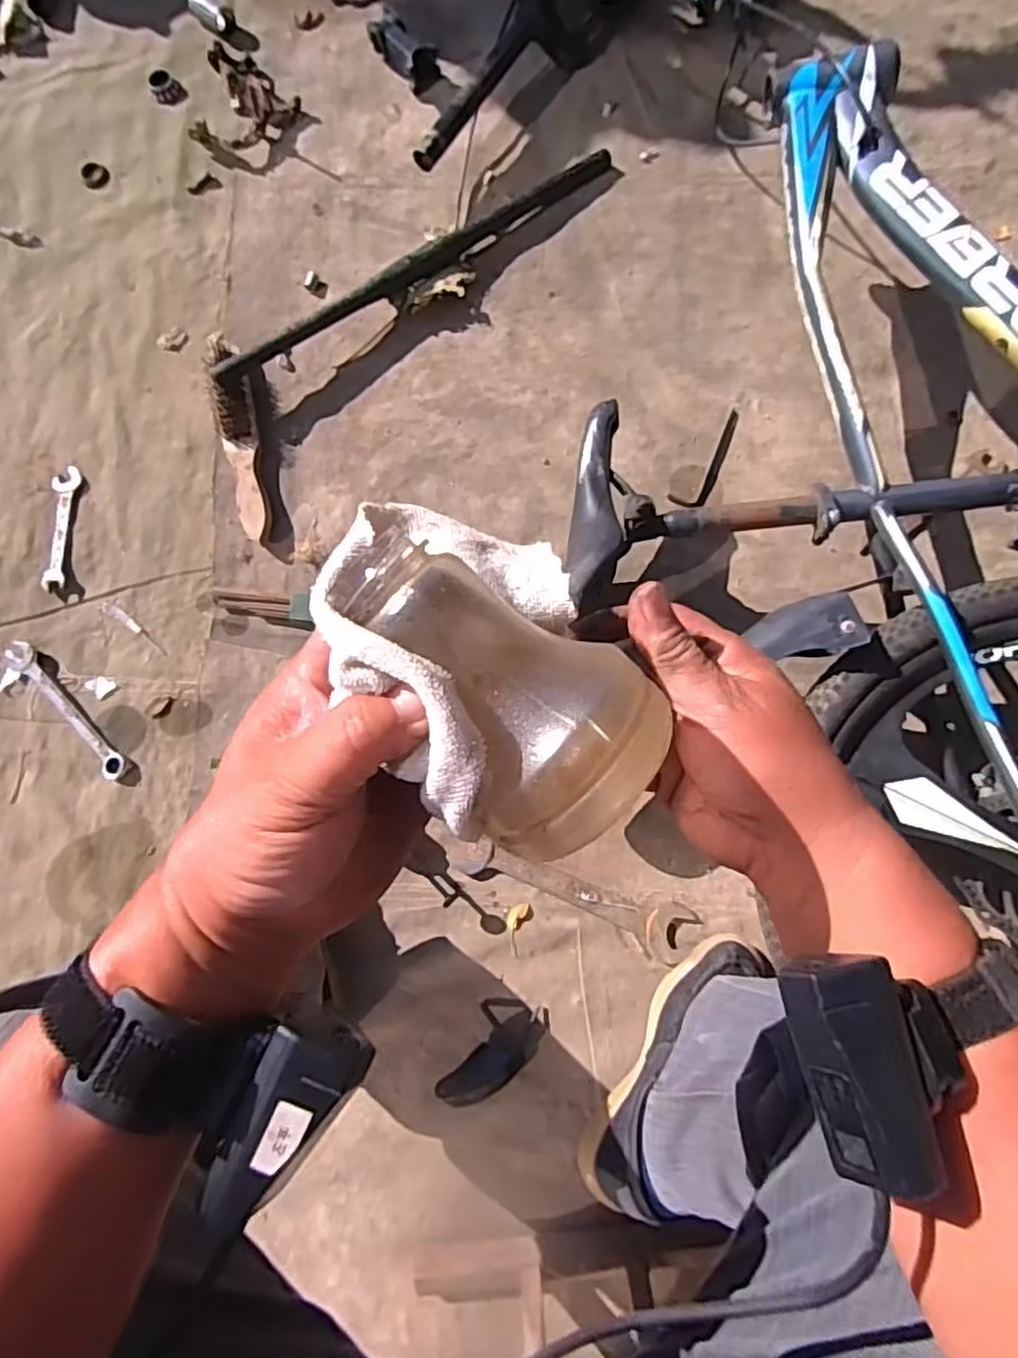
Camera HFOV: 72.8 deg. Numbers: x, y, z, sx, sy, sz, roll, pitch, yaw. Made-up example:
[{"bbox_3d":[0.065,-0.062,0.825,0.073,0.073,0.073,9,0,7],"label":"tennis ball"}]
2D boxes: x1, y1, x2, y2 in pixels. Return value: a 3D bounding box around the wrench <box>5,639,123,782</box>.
[{"bbox_3d":[-0.507,0.036,0.795,0.030,0.018,0.198,-44,86,-4],"label":"wrench"}]

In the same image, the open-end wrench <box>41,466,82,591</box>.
[{"bbox_3d":[-0.544,-0.184,0.833,0.031,0.008,0.153,4,84,0],"label":"open-end wrench"}]

